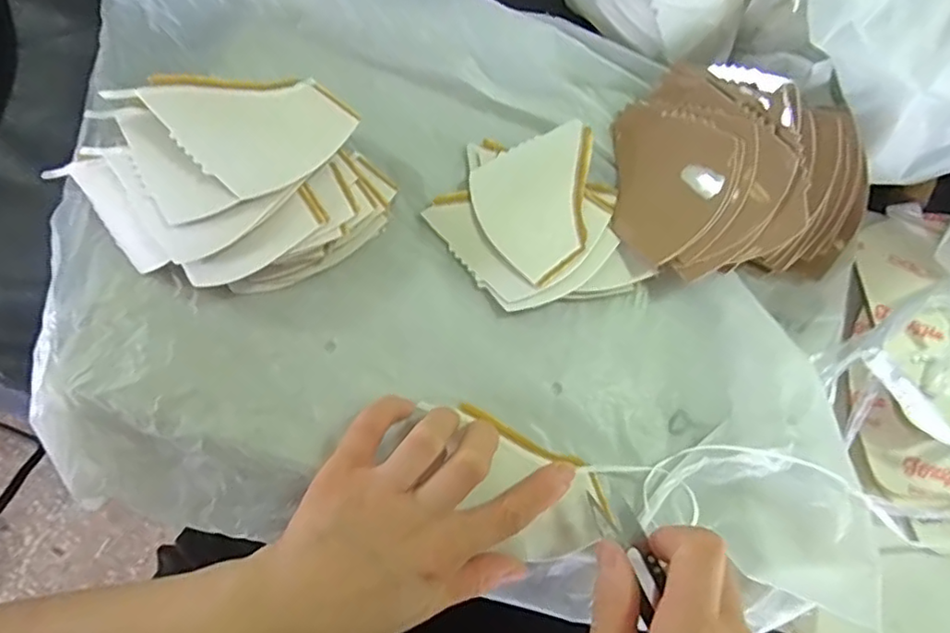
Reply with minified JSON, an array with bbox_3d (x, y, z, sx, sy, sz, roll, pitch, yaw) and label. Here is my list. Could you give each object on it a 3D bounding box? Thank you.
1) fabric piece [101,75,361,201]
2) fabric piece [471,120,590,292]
[{"bbox_3d":[-0.115,-0.106,0.310,0.085,0.005,0.078,43,69,-1],"label":"fabric piece"},{"bbox_3d":[0.041,-0.065,0.339,0.077,0.005,0.080,-25,73,-3],"label":"fabric piece"}]

